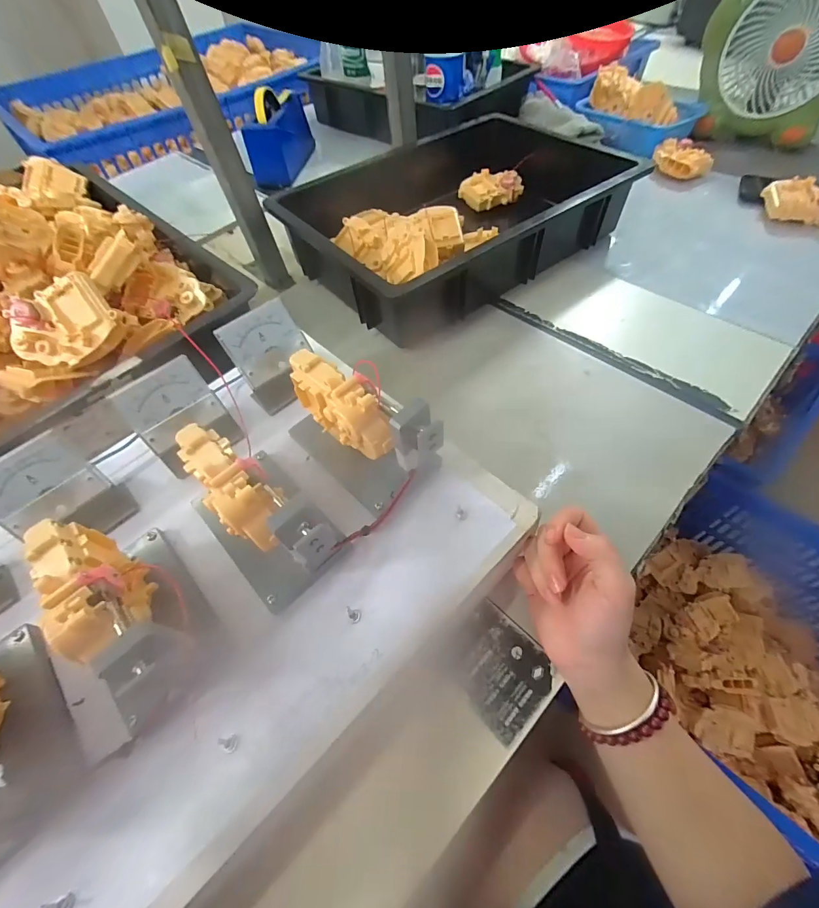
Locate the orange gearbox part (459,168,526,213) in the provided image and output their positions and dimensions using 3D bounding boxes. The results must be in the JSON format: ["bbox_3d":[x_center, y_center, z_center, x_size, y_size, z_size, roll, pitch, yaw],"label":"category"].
[{"bbox_3d":[0.134,-0.442,0.679,0.094,0.033,0.066,-23,57,-10],"label":"orange gearbox part"}]

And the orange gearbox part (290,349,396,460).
[{"bbox_3d":[-0.053,-0.037,0.294,0.035,0.043,0.094,-37,61,-19],"label":"orange gearbox part"}]

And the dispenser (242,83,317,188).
[{"bbox_3d":[-0.255,-0.630,0.798,0.072,0.120,0.201,1,56,6],"label":"dispenser"}]

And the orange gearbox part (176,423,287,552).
[{"bbox_3d":[-0.118,0.017,0.263,0.095,0.040,0.035,36,66,25],"label":"orange gearbox part"}]

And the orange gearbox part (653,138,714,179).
[{"bbox_3d":[0.480,-0.518,0.715,0.060,0.038,0.105,-39,61,-20],"label":"orange gearbox part"}]

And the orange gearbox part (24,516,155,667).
[{"bbox_3d":[-0.187,0.087,0.252,0.090,0.080,0.039,38,67,26],"label":"orange gearbox part"}]

